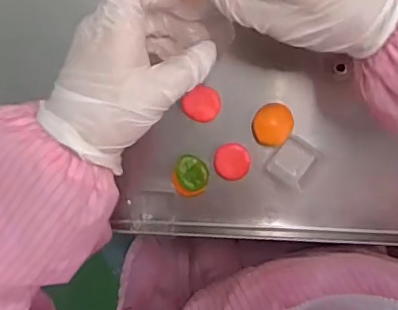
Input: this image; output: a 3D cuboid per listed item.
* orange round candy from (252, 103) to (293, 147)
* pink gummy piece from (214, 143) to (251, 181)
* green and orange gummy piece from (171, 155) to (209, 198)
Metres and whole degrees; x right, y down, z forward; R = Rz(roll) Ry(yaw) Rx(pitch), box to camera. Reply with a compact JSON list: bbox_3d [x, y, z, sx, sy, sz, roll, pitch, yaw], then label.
[{"bbox_3d":[0.057,-0.024,0.431,0.029,0.008,0.033,29,98,0],"label":"orange round candy"},{"bbox_3d":[0.027,0.006,0.441,0.028,0.006,0.029,-8,97,5],"label":"pink gummy piece"},{"bbox_3d":[-0.006,0.017,0.440,0.028,0.013,0.032,9,98,2],"label":"green and orange gummy piece"}]

